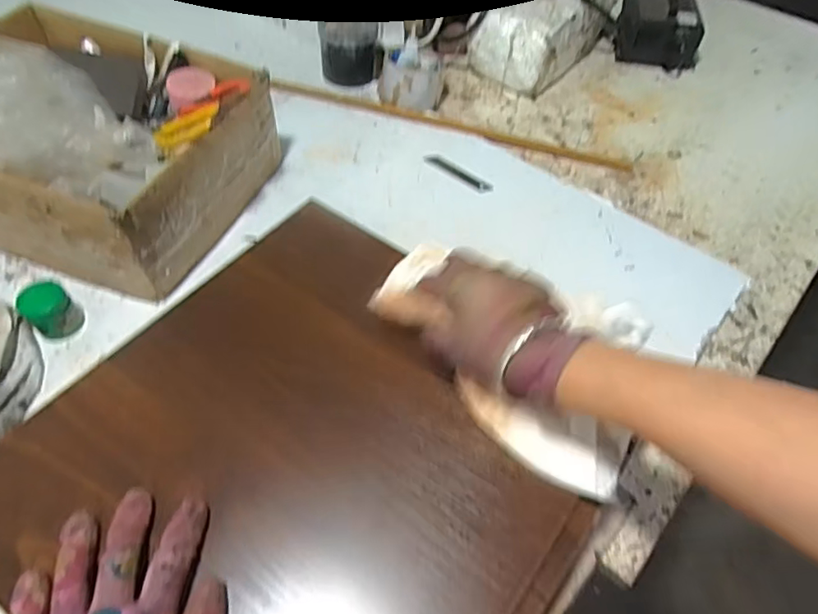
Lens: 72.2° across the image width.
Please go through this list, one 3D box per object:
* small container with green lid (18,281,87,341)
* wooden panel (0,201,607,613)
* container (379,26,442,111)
[{"bbox_3d":[-0.330,0.005,0.520,0.037,0.046,0.040,2,55,-2],"label":"small container with green lid"},{"bbox_3d":[-0.066,0.105,0.394,0.358,0.018,0.345,35,60,19],"label":"wooden panel"},{"bbox_3d":[0.001,-0.316,0.769,0.085,0.049,0.088,3,55,-1],"label":"container"}]

